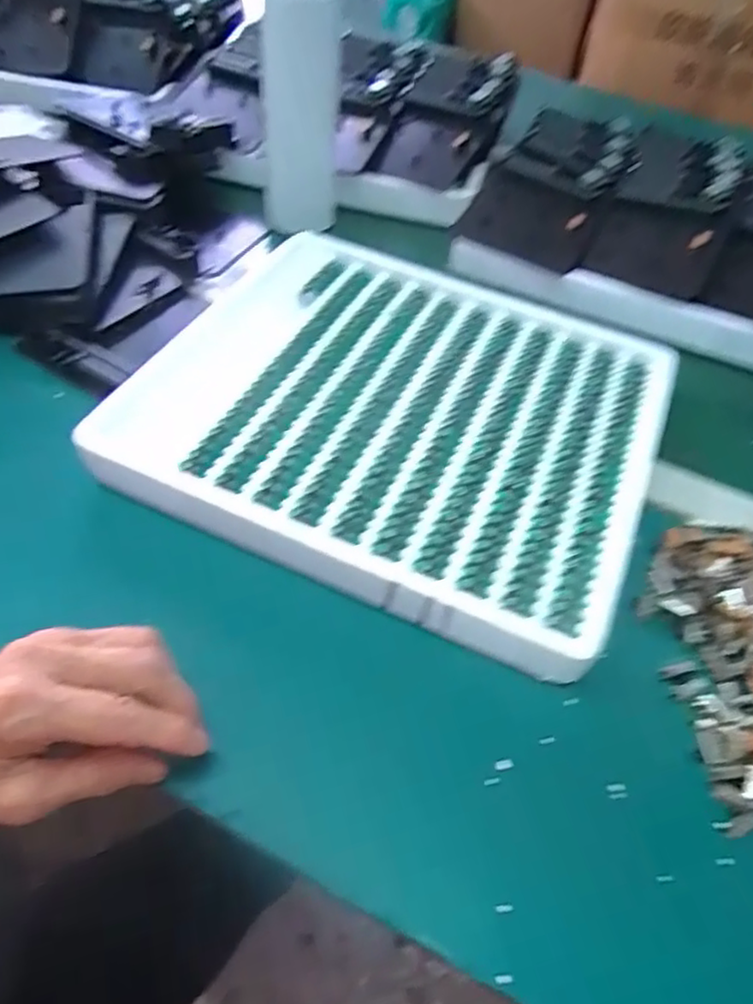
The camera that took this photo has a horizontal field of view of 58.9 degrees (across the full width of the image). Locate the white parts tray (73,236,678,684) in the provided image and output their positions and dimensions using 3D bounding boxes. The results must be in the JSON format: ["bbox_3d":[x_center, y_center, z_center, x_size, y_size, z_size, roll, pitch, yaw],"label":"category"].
[{"bbox_3d":[0.022,-0.066,0.452,0.325,0.029,0.293,21,50,12],"label":"white parts tray"}]

